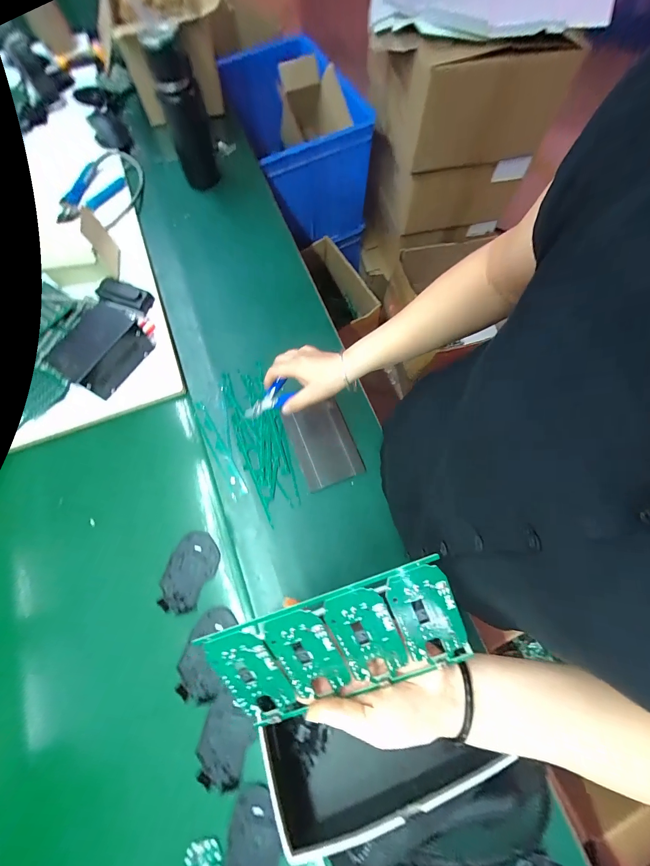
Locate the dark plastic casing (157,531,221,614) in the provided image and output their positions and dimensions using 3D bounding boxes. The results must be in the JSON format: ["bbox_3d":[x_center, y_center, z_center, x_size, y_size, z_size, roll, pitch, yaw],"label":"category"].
[{"bbox_3d":[-0.209,0.213,0.516,0.067,0.011,0.112,24,73,5],"label":"dark plastic casing"}]

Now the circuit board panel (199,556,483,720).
[{"bbox_3d":[0.010,0.165,0.260,0.187,0.004,0.104,-22,109,4],"label":"circuit board panel"}]

